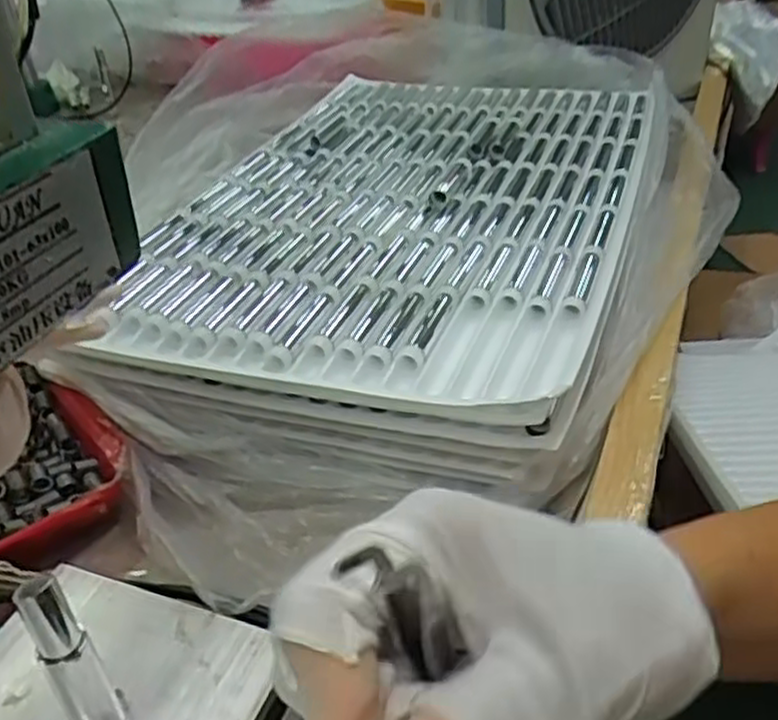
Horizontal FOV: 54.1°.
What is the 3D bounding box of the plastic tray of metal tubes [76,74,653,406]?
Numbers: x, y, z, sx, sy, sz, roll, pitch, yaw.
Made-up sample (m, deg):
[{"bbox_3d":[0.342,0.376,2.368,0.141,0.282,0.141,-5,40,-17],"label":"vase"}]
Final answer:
[{"bbox_3d":[0.023,-0.136,0.590,0.308,0.029,0.499,8,37,18],"label":"plastic tray of metal tubes"}]

